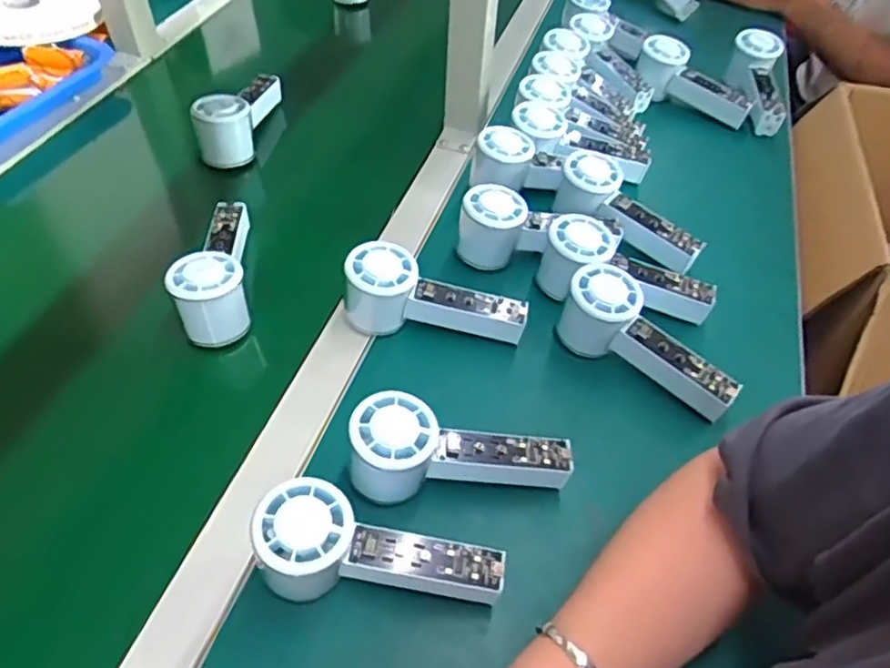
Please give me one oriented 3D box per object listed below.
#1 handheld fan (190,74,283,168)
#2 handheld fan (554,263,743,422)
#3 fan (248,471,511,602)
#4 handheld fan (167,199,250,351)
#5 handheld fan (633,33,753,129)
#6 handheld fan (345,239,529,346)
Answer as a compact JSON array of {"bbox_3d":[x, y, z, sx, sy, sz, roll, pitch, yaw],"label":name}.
[{"bbox_3d":[-0.229,-0.252,0.726,0.059,0.063,0.148,4,49,0],"label":"handheld fan"},{"bbox_3d":[0.162,0.009,0.532,0.154,0.058,0.056,39,56,12],"label":"handheld fan"},{"bbox_3d":[-0.039,0.133,0.397,0.150,0.059,0.057,7,49,2],"label":"fan"},{"bbox_3d":[-0.196,-0.066,0.566,0.052,0.056,0.150,-3,49,-6],"label":"handheld fan"},{"bbox_3d":[0.318,-0.321,0.845,0.159,0.052,0.061,34,53,0],"label":"handheld fan"},{"bbox_3d":[-0.011,-0.024,0.551,0.154,0.063,0.053,17,48,-9],"label":"handheld fan"}]

